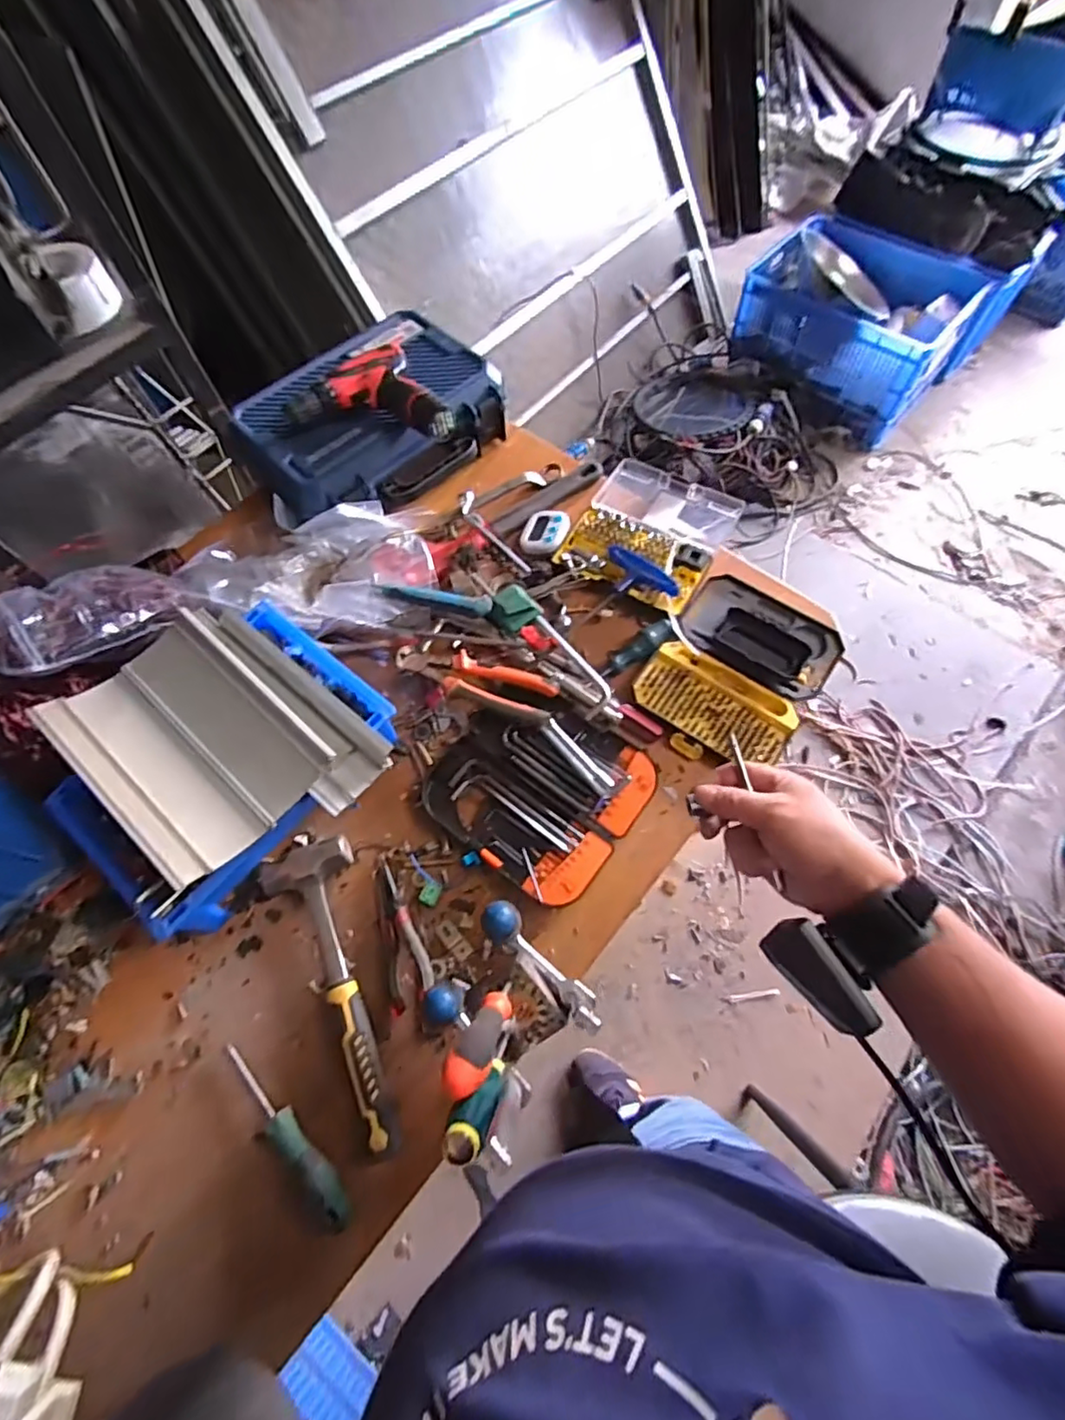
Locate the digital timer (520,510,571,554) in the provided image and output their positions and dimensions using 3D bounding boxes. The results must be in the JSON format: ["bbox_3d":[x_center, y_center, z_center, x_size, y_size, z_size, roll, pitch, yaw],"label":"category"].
[{"bbox_3d":[0.016,-0.248,0.834,0.062,0.017,0.080,14,66,9],"label":"digital timer"}]

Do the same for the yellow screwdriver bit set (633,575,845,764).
[{"bbox_3d":[0.248,-0.050,0.722,0.182,0.036,0.230,33,70,17],"label":"yellow screwdriver bit set"}]

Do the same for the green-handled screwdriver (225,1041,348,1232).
[{"bbox_3d":[-0.232,0.392,0.554,0.189,0.031,0.025,36,71,18],"label":"green-handled screwdriver"}]

